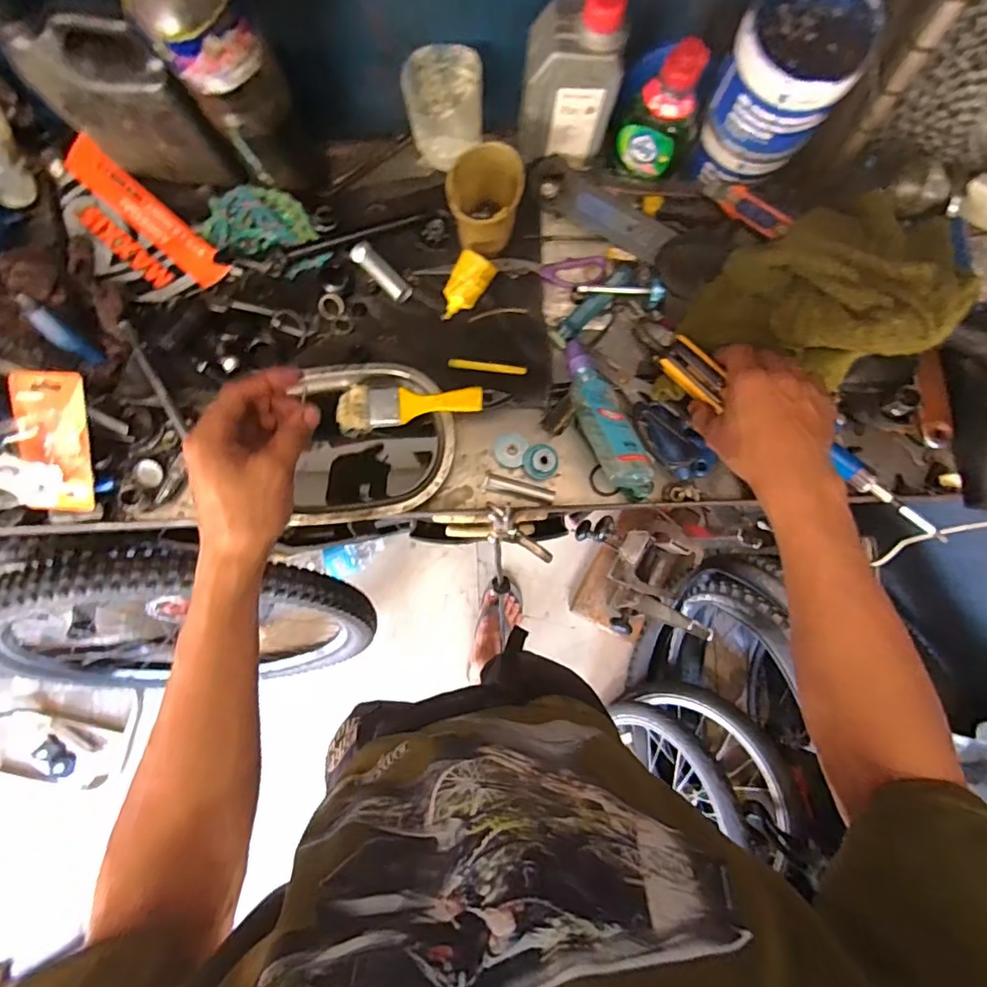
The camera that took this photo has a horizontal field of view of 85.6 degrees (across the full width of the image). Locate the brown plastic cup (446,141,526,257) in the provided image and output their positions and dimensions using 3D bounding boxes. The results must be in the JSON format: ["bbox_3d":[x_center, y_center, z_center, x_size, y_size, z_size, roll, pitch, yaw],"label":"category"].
[{"bbox_3d":[-0.009,-0.282,0.527,0.069,0.096,0.061,-8,86,-2],"label":"brown plastic cup"}]

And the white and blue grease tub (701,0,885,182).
[{"bbox_3d":[0.249,-0.358,0.475,0.095,0.133,0.096,0,85,-1],"label":"white and blue grease tub"}]

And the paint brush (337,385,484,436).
[{"bbox_3d":[-0.085,-0.088,0.534,0.149,0.012,0.044,-4,85,11],"label":"paint brush"}]

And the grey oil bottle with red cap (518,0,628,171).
[{"bbox_3d":[0.069,-0.378,0.492,0.084,0.163,0.050,-3,85,-1],"label":"grey oil bottle with red cap"}]

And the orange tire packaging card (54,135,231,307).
[{"bbox_3d":[-0.376,-0.267,0.547,0.195,0.018,0.092,41,86,2],"label":"orange tire packaging card"}]

